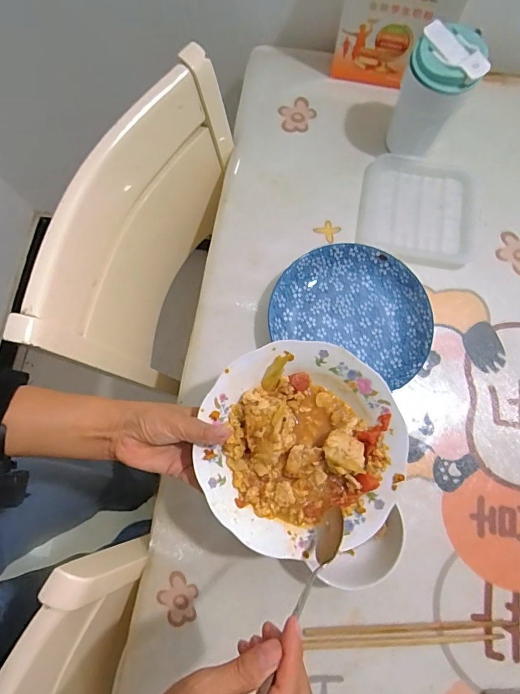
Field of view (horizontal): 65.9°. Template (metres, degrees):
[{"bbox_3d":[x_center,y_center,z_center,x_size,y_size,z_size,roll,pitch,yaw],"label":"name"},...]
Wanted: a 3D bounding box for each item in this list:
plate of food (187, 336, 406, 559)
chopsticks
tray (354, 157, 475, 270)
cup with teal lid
[{"bbox_3d":[0.038,0.092,0.380,0.187,0.038,0.184,-1,72,2],"label":"plate of food"},{"bbox_3d":[0.163,0.315,0.440,0.223,0.005,0.021,-4,78,1],"label":"chopsticks"},{"bbox_3d":[0.222,-0.191,0.562,0.155,0.028,0.157,7,78,3],"label":"tray"},{"bbox_3d":[0.221,-0.318,0.521,0.083,0.138,0.081,0,76,1],"label":"cup with teal lid"}]

